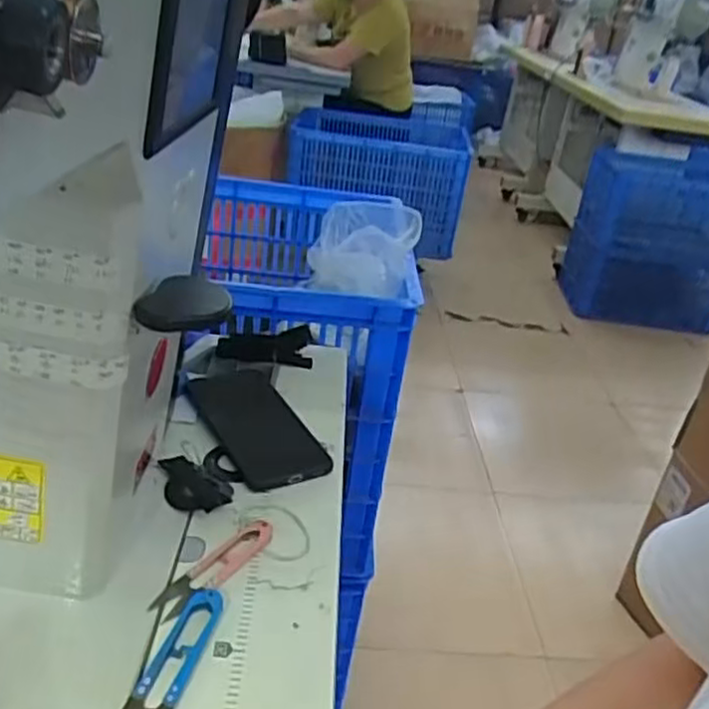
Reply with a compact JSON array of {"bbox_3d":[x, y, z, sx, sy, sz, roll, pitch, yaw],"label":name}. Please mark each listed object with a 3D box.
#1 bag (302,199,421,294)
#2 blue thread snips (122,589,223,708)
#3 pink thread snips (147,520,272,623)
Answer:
[{"bbox_3d":[0.013,-0.126,0.860,0.121,0.100,0.087,7,27,-2],"label":"bag"},{"bbox_3d":[-0.107,0.181,0.417,0.028,0.010,0.113,13,28,10],"label":"blue thread snips"},{"bbox_3d":[-0.093,0.143,0.489,0.025,0.007,0.100,24,32,29],"label":"pink thread snips"}]

